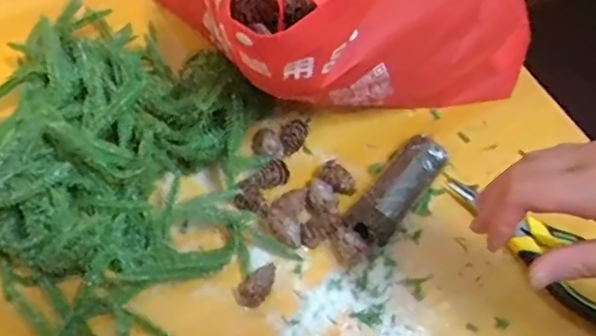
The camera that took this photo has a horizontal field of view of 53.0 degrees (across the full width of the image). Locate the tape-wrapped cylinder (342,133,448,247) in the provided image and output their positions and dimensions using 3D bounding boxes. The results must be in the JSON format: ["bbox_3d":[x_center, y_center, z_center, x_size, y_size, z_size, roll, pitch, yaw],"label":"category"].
[{"bbox_3d":[0.085,0.018,0.508,0.039,0.026,0.109,34,67,15],"label":"tape-wrapped cylinder"}]

